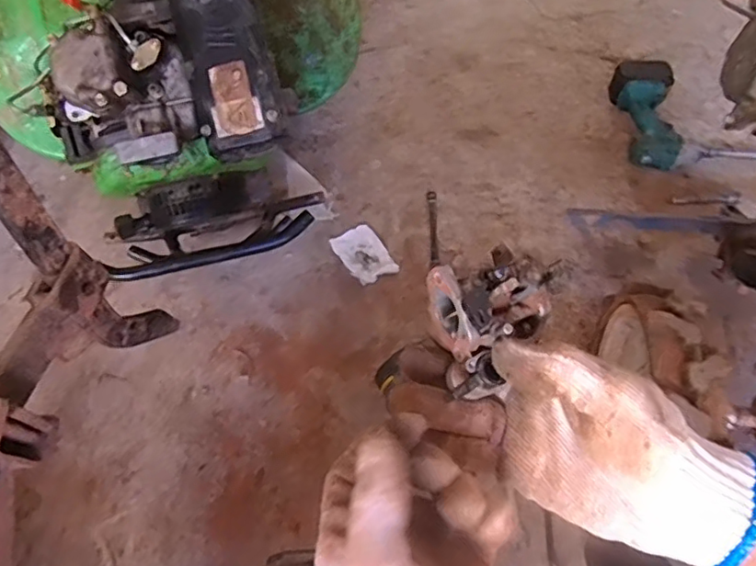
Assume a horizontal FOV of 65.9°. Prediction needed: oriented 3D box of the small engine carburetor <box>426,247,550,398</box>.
[{"bbox_3d":[0.059,0.018,0.326,0.075,0.046,0.066,-31,60,-14],"label":"small engine carburetor"}]

